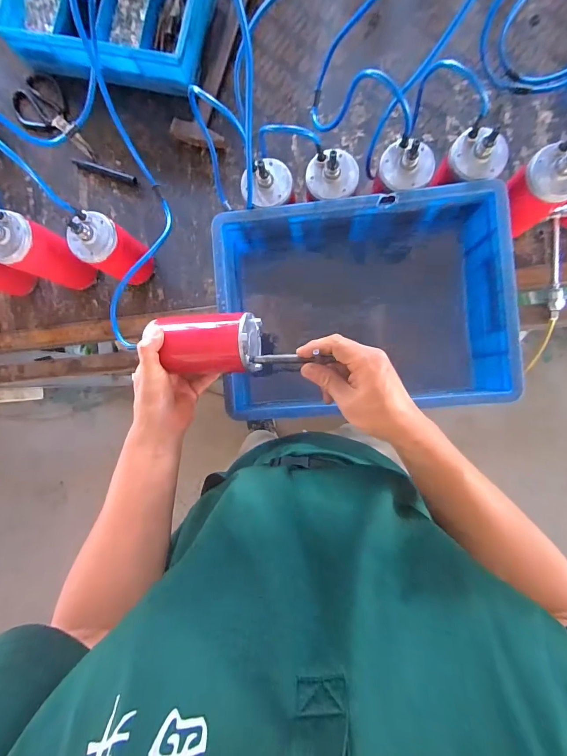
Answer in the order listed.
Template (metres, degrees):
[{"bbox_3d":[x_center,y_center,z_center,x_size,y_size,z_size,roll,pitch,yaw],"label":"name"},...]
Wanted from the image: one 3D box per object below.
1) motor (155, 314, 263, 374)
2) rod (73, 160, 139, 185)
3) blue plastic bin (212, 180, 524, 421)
[{"bbox_3d":[-0.091,-0.044,0.455,0.117,0.077,0.071,-2,91,6],"label":"motor"},{"bbox_3d":[-0.338,-0.392,0.664,0.133,0.009,0.015,20,93,6],"label":"rod"},{"bbox_3d":[0.113,-0.104,0.552,0.396,0.159,0.296,-4,90,6],"label":"blue plastic bin"}]

